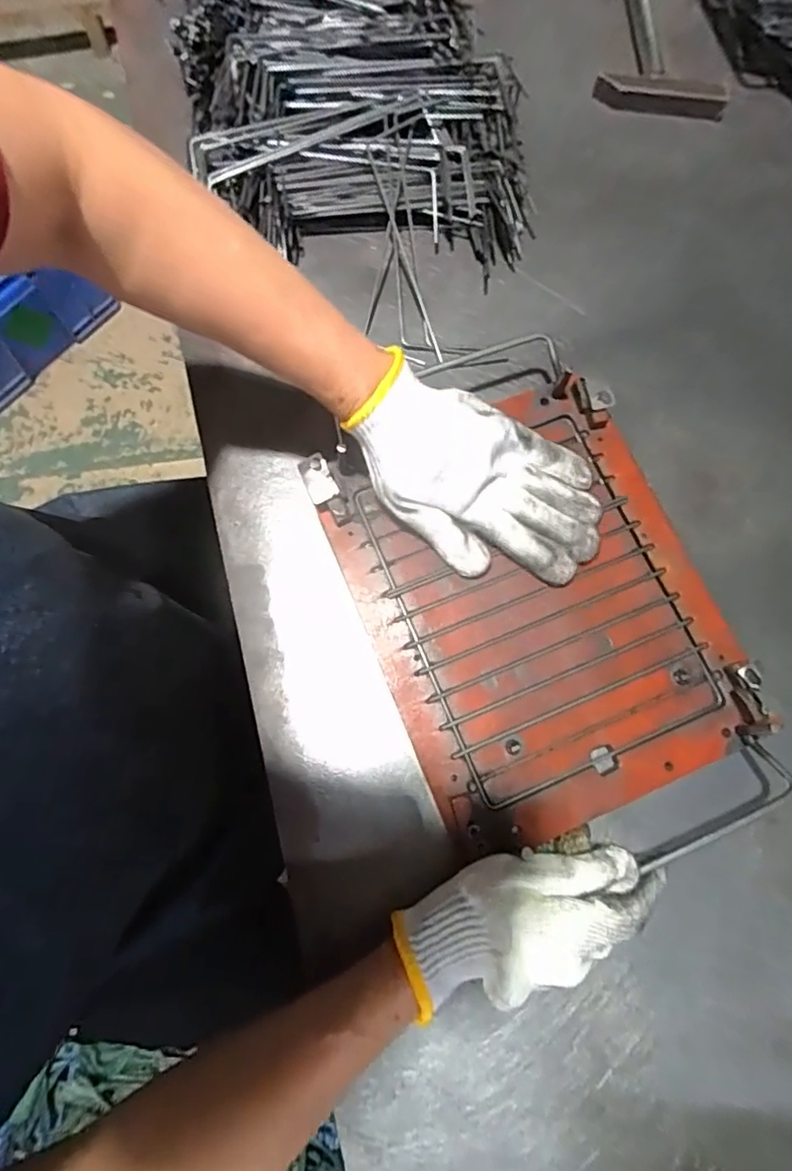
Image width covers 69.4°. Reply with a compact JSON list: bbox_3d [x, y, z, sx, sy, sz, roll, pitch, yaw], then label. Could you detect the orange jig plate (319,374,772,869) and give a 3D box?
[{"bbox_3d":[0.100,0.012,0.407,0.236,0.017,0.289,-22,76,-6],"label":"orange jig plate"}]

